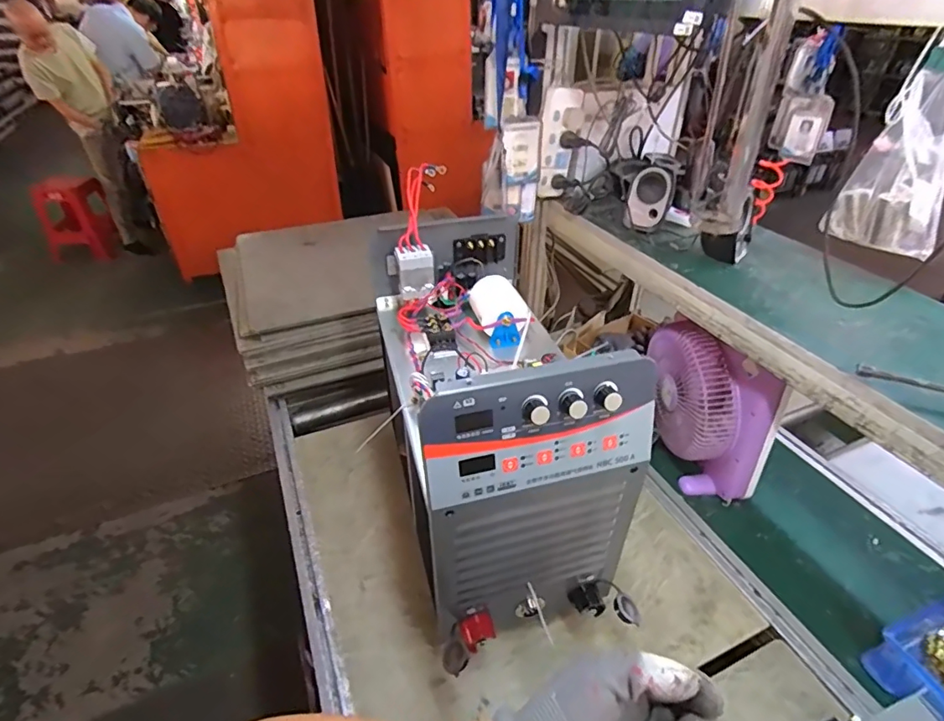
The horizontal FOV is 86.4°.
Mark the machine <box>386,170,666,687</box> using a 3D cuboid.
[{"bbox_3d":[0.015,0.058,0.768,0.256,0.388,0.497,-9,37,-13],"label":"machine"}]

